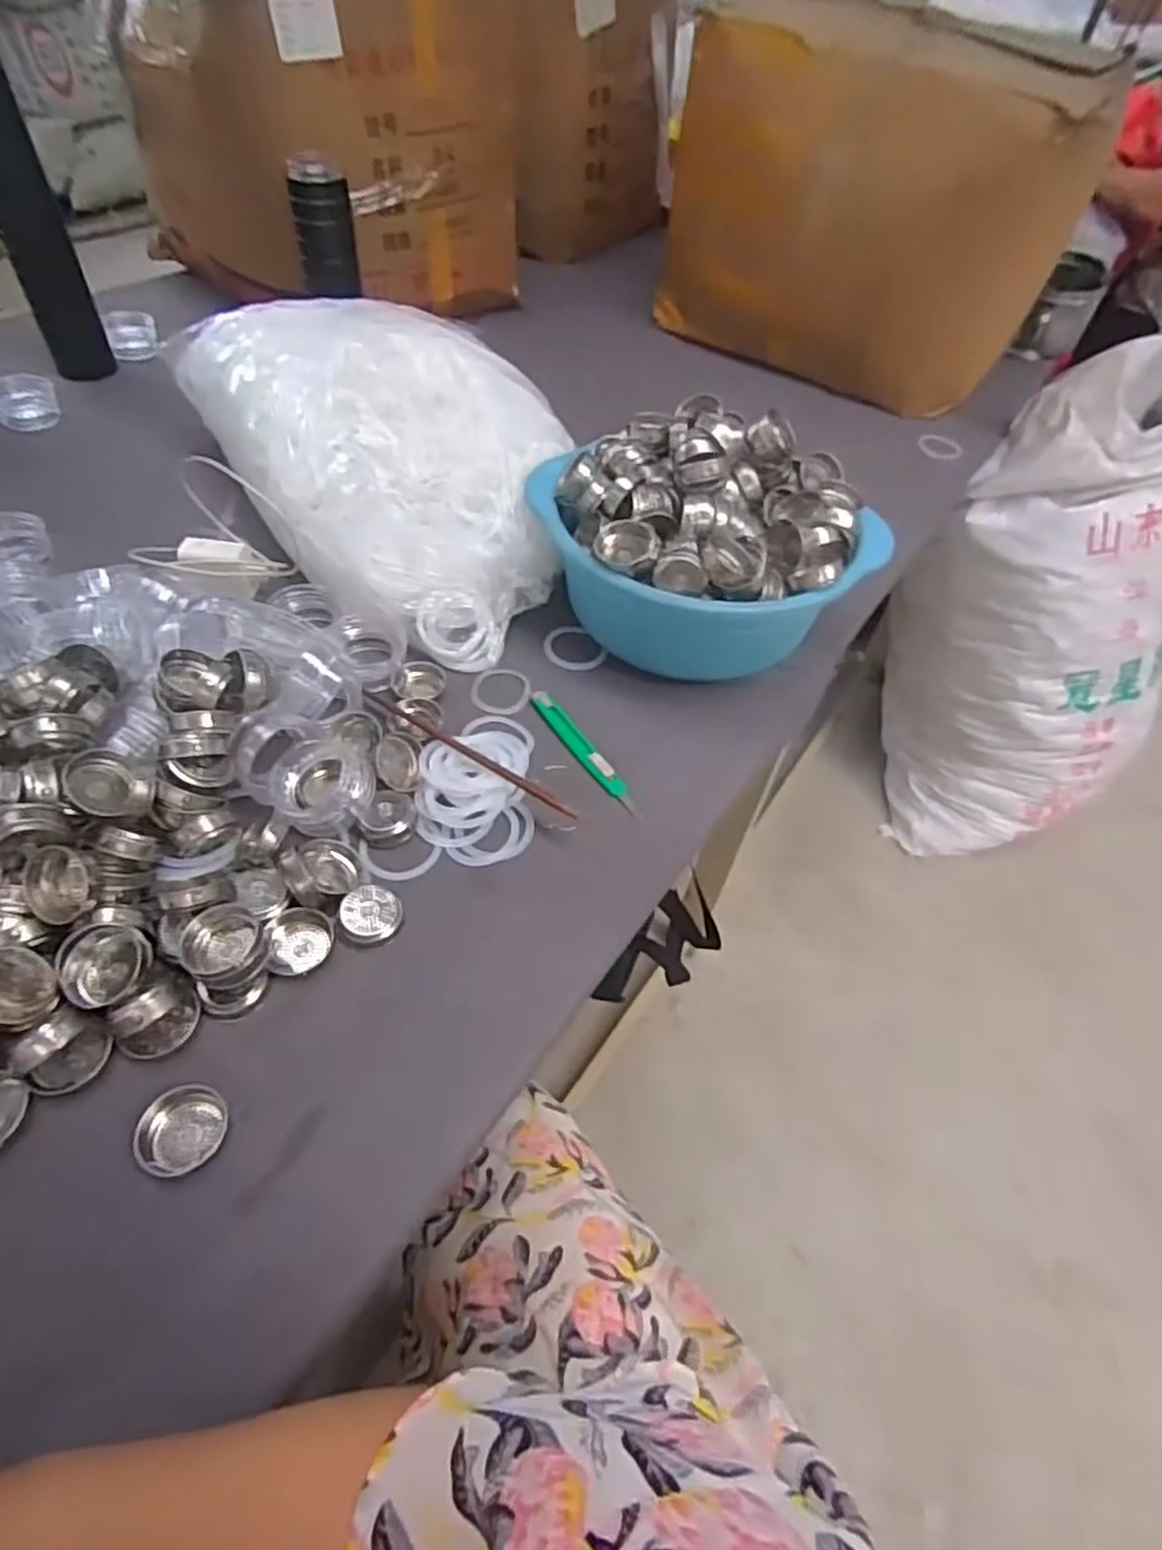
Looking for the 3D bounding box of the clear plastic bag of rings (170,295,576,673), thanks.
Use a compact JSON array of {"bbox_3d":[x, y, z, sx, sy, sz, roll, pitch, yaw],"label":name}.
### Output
[{"bbox_3d":[-0.203,-0.322,0.725,0.248,0.162,0.470,-34,61,-28],"label":"clear plastic bag of rings"}]

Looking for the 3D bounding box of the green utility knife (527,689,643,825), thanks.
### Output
[{"bbox_3d":[0.002,-0.021,0.604,0.020,0.008,0.145,-26,57,-23],"label":"green utility knife"}]

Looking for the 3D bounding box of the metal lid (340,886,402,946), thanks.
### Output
[{"bbox_3d":[-0.140,0.093,0.496,0.039,0.014,0.038,-20,56,-20],"label":"metal lid"}]

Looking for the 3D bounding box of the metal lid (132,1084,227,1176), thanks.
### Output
[{"bbox_3d":[-0.218,0.193,0.406,0.043,0.008,0.045,2,51,-3],"label":"metal lid"}]

